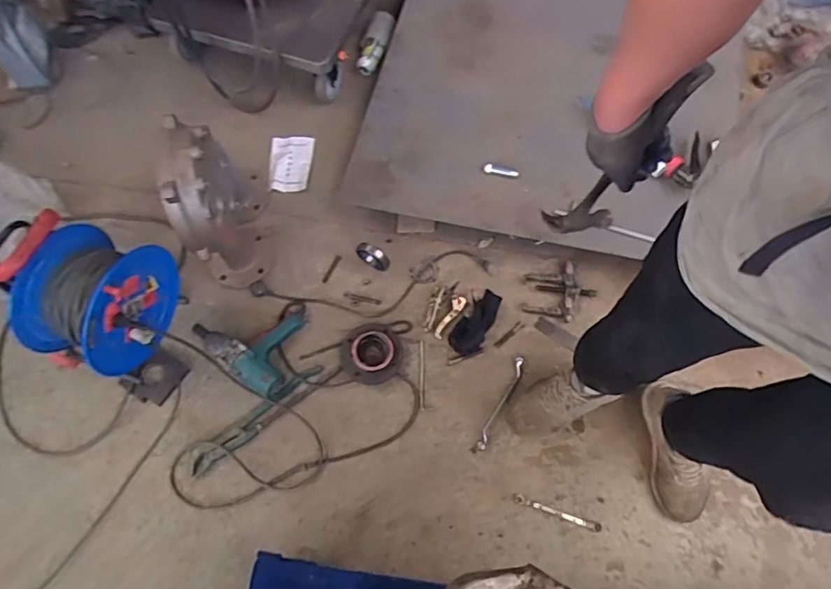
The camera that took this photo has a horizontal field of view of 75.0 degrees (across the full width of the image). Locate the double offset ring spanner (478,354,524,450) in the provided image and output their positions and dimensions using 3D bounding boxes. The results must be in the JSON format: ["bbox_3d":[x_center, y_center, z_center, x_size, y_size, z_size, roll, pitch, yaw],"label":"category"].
[{"bbox_3d":[0.208,0.259,1.304,0.024,0.017,0.241,26,72,12],"label":"double offset ring spanner"}]

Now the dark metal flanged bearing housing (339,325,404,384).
[{"bbox_3d":[-0.110,0.145,1.337,0.151,0.056,0.146,-1,68,3],"label":"dark metal flanged bearing housing"}]

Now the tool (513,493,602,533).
[{"bbox_3d":[0.316,0.490,1.214,0.194,0.007,0.022,19,71,10],"label":"tool"}]

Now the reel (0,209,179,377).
[{"bbox_3d":[-0.712,0.005,1.200,0.264,0.377,0.288,11,69,7],"label":"reel"}]

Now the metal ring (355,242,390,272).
[{"bbox_3d":[-0.111,-0.100,1.415,0.087,0.094,0.028,31,73,14],"label":"metal ring"}]

